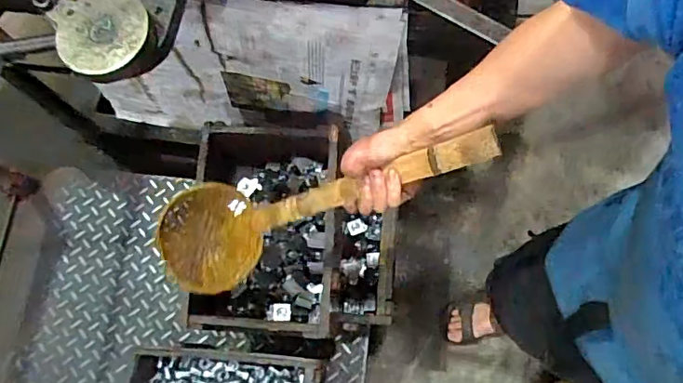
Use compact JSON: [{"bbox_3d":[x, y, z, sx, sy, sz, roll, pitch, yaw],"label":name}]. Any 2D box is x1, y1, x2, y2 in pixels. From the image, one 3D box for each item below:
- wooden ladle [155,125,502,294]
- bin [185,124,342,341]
[{"bbox_3d":[-0.042,0.026,0.626,0.473,0.085,0.134,-16,73,34],"label":"wooden ladle"},{"bbox_3d":[-0.124,0.065,0.927,0.224,0.128,0.339,1,71,6],"label":"bin"}]

